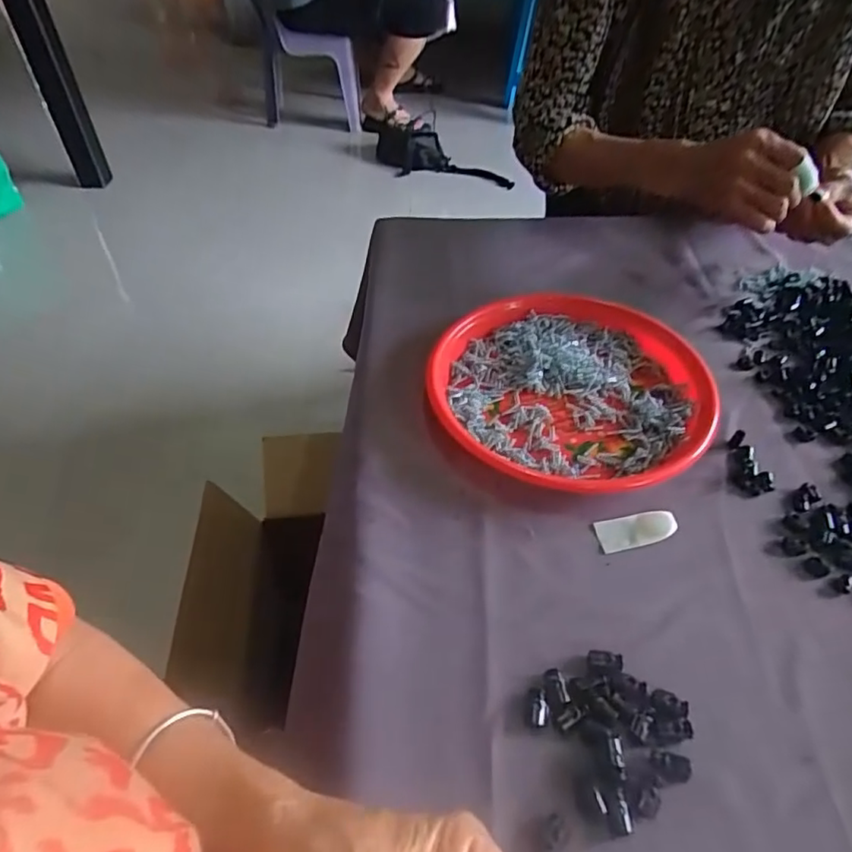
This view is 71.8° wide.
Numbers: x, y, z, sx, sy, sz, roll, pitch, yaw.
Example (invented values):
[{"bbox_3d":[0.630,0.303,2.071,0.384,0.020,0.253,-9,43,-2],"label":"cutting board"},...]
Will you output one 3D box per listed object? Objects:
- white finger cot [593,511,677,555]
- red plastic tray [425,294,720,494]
[{"bbox_3d":[0.153,0.076,0.427,0.055,0.010,0.025,-4,48,-5],"label":"white finger cot"},{"bbox_3d":[0.123,-0.035,0.515,0.227,0.031,0.225,-5,48,-6],"label":"red plastic tray"}]

